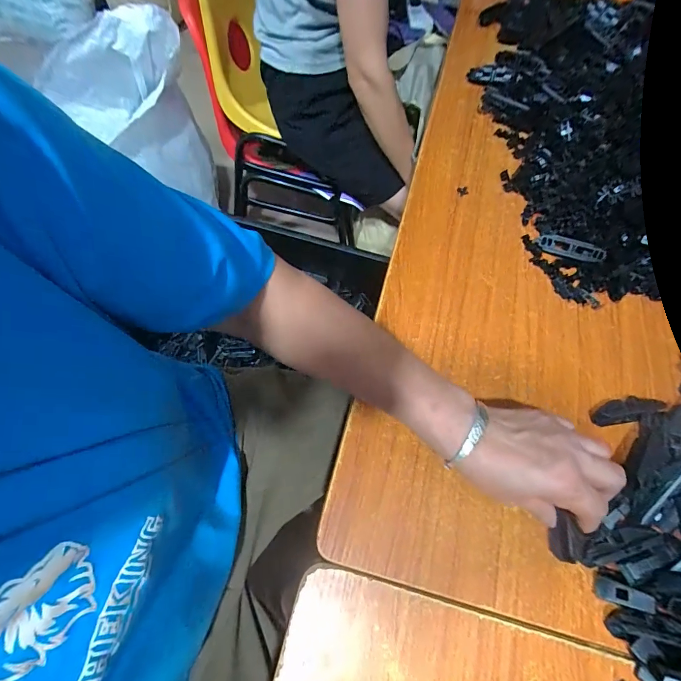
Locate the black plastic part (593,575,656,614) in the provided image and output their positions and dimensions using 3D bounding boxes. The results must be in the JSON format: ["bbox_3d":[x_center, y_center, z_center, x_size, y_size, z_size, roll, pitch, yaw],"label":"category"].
[{"bbox_3d":[0.235,0.211,0.305,0.041,0.007,0.016,7,63,31],"label":"black plastic part"}]

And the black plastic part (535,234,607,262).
[{"bbox_3d":[0.285,-0.114,0.459,0.077,0.018,0.021,23,68,9],"label":"black plastic part"}]

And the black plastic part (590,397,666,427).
[{"bbox_3d":[0.297,0.071,0.378,0.073,0.021,0.024,-10,68,-7],"label":"black plastic part"}]

